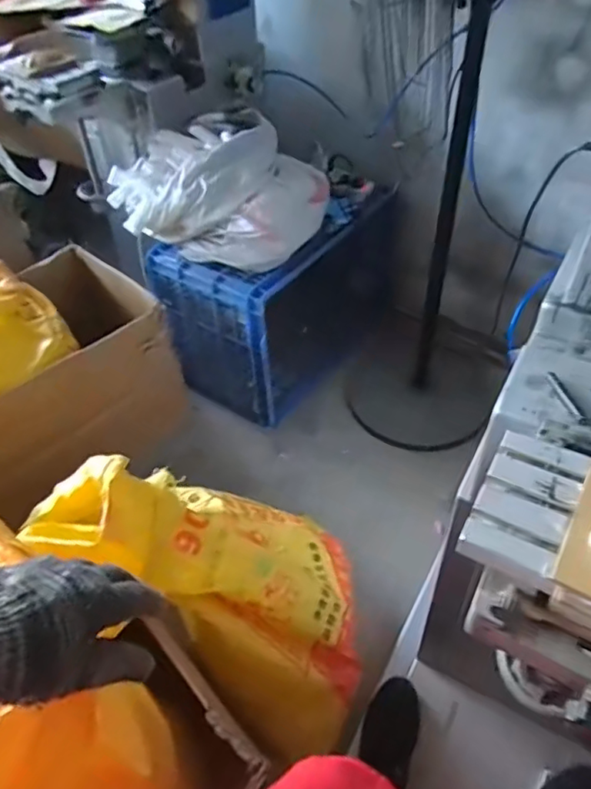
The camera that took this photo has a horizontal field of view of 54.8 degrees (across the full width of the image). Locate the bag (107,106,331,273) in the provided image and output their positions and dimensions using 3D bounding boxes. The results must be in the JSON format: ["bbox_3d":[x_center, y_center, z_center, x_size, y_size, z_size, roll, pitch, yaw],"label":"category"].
[{"bbox_3d":[-0.199,-0.498,1.409,0.537,0.243,0.300,4,45,7],"label":"bag"}]

